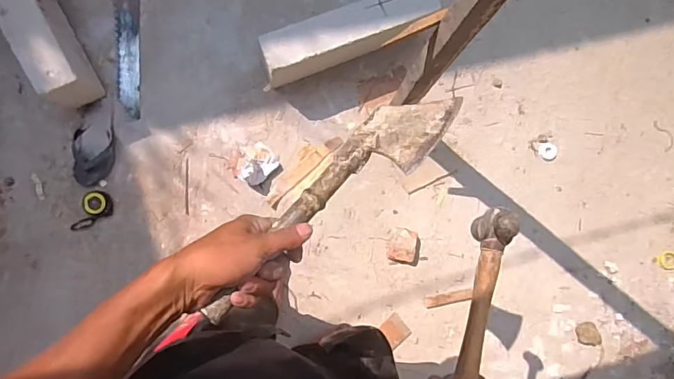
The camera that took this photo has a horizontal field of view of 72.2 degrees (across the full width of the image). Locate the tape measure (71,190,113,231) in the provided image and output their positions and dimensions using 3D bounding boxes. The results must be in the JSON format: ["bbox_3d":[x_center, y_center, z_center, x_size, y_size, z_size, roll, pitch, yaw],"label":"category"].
[{"bbox_3d":[-0.662,0.064,1.255,0.074,0.037,0.124,24,84,-4],"label":"tape measure"}]

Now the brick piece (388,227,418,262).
[{"bbox_3d":[0.193,0.163,1.354,0.073,0.044,0.092,14,85,-5],"label":"brick piece"}]

